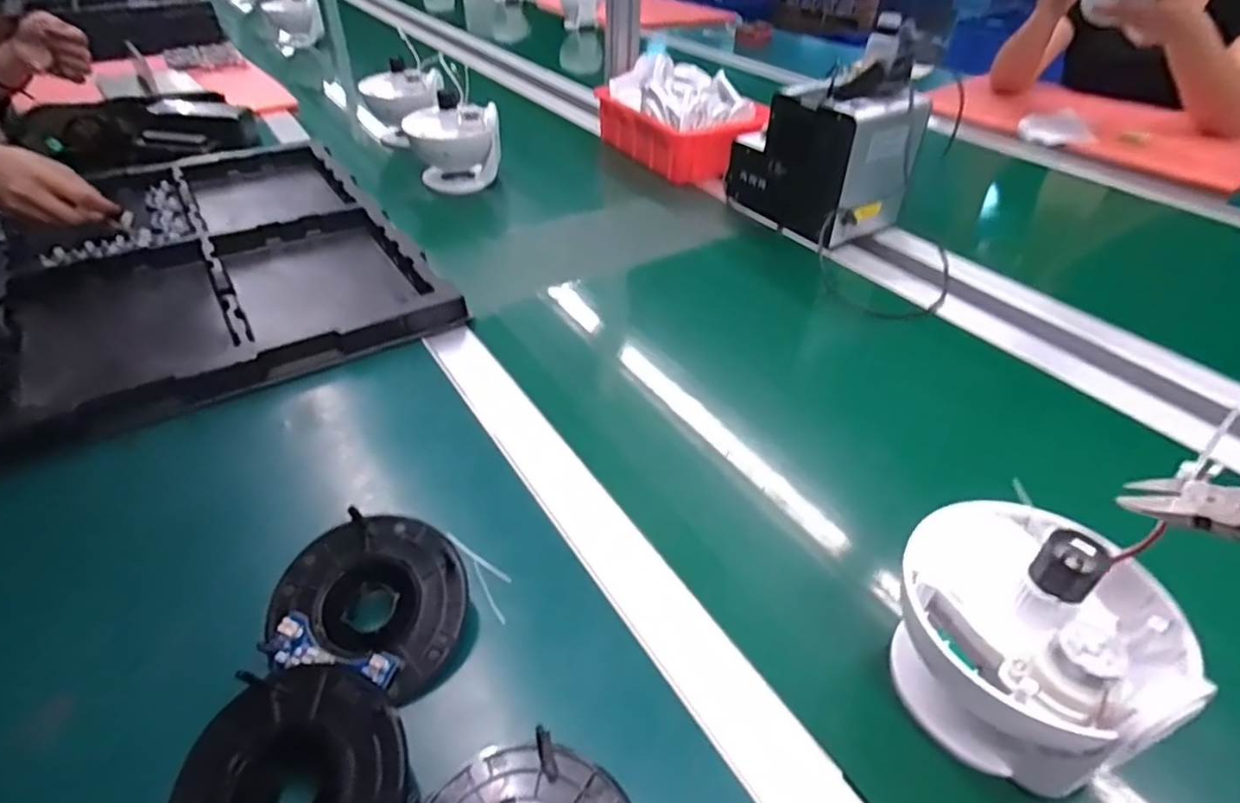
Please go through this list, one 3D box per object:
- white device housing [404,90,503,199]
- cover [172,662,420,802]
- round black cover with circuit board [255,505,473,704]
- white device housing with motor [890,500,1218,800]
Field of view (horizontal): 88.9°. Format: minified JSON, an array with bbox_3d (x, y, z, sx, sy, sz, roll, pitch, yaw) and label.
[{"bbox_3d":[-0.212,-0.326,0.818,0.114,0.104,0.078,-11,42,-15],"label":"white device housing"},{"bbox_3d":[-0.143,0.167,0.271,0.094,0.026,0.099,2,40,-1],"label":"cover"},{"bbox_3d":[-0.133,0.104,0.341,0.098,0.021,0.086,16,61,0],"label":"round black cover with circuit board"},{"bbox_3d":[0.197,0.110,0.305,0.119,0.106,0.113,25,45,24],"label":"white device housing with motor"}]

